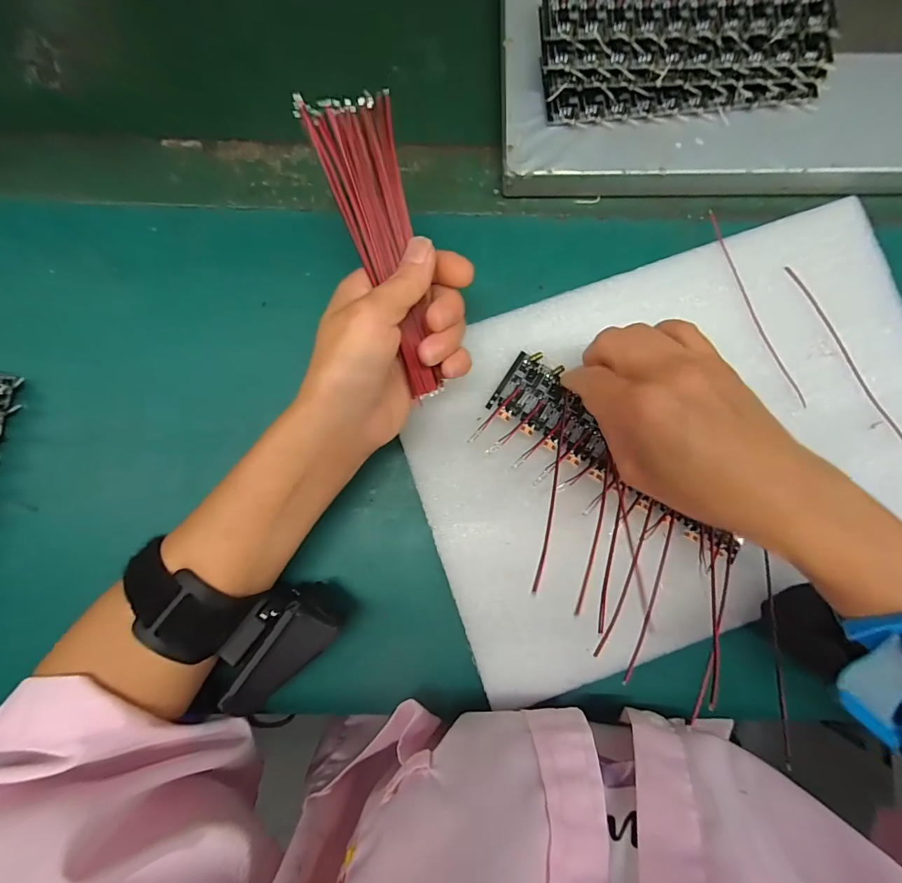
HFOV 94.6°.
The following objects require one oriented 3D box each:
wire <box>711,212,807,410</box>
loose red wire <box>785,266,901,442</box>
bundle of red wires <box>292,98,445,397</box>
[{"bbox_3d":[0.184,-0.080,0.250,0.007,0.004,0.130,-24,87,0],"label":"wire"},{"bbox_3d":[0.239,-0.051,0.248,0.005,0.004,0.128,-30,87,-1],"label":"loose red wire"},{"bbox_3d":[-0.030,-0.086,0.195,0.035,0.027,0.136,-15,104,0],"label":"bundle of red wires"}]

